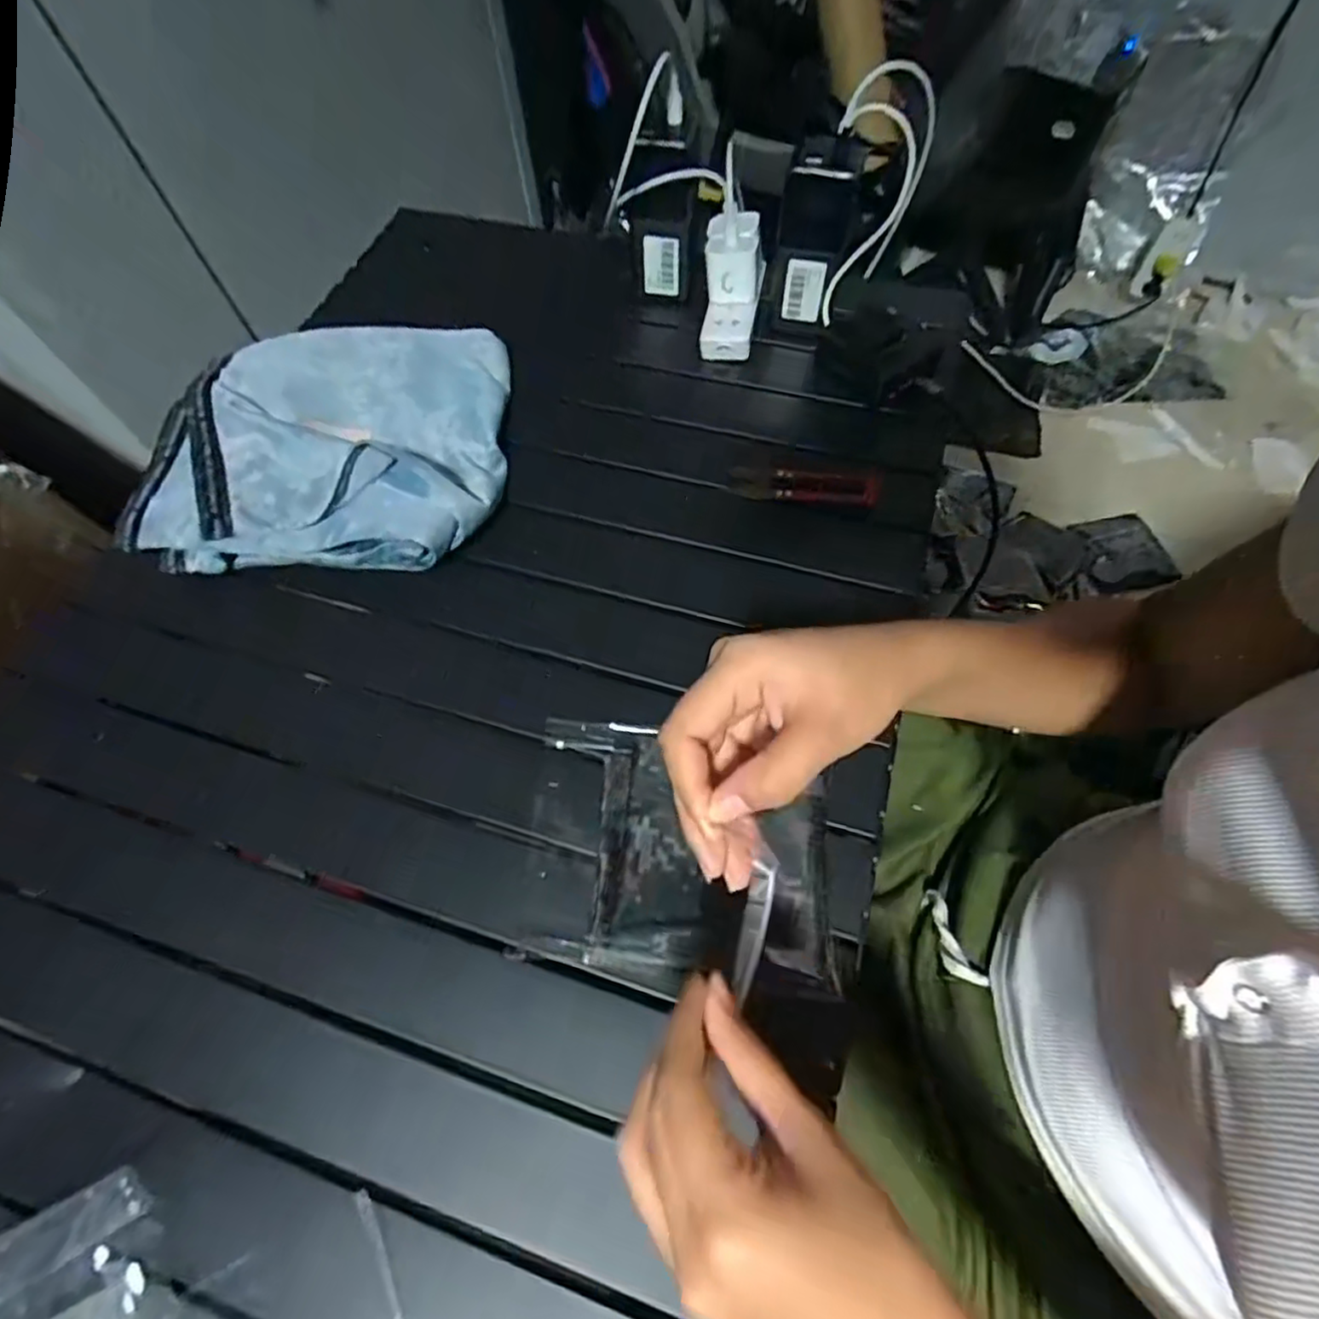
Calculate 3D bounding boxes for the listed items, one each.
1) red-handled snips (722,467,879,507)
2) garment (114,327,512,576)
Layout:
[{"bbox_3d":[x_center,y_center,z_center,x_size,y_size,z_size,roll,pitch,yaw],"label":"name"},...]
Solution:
[{"bbox_3d":[0.109,-0.132,0.498,0.109,0.010,0.025,6,63,5],"label":"red-handled snips"},{"bbox_3d":[-0.247,-0.176,0.517,0.254,0.052,0.241,1,62,3],"label":"garment"}]

